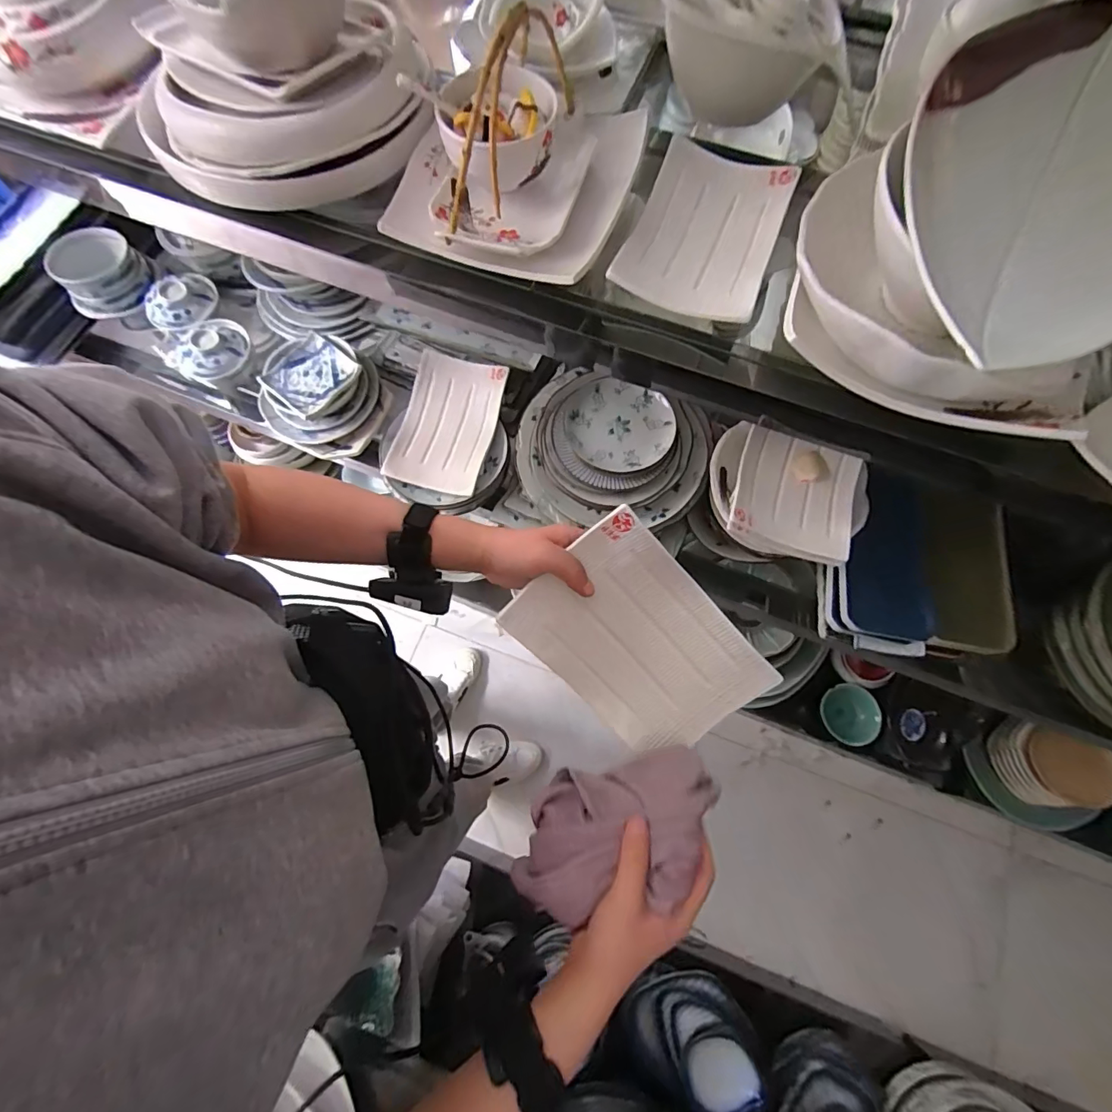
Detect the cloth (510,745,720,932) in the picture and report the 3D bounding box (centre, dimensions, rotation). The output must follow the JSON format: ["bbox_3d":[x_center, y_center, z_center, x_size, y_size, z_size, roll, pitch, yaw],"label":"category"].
[{"bbox_3d":[0.048,0.214,0.374,0.164,0.064,0.086,-16,74,-4],"label":"cloth"}]

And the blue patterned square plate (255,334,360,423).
[{"bbox_3d":[-0.395,-0.293,0.766,0.117,0.019,0.127,41,78,11],"label":"blue patterned square plate"}]

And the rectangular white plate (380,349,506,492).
[{"bbox_3d":[-0.169,-0.205,0.733,0.144,0.027,0.211,14,74,4],"label":"rectangular white plate"}]

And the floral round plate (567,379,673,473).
[{"bbox_3d":[0.086,-0.176,0.643,0.140,0.017,0.132,0,73,0],"label":"floral round plate"}]

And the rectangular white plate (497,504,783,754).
[{"bbox_3d":[0.076,0.078,0.422,0.141,0.020,0.212,-43,101,6],"label":"rectangular white plate"}]

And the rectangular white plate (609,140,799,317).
[{"bbox_3d":[0.154,-0.335,0.493,0.141,0.025,0.207,21,75,6],"label":"rectangular white plate"}]

